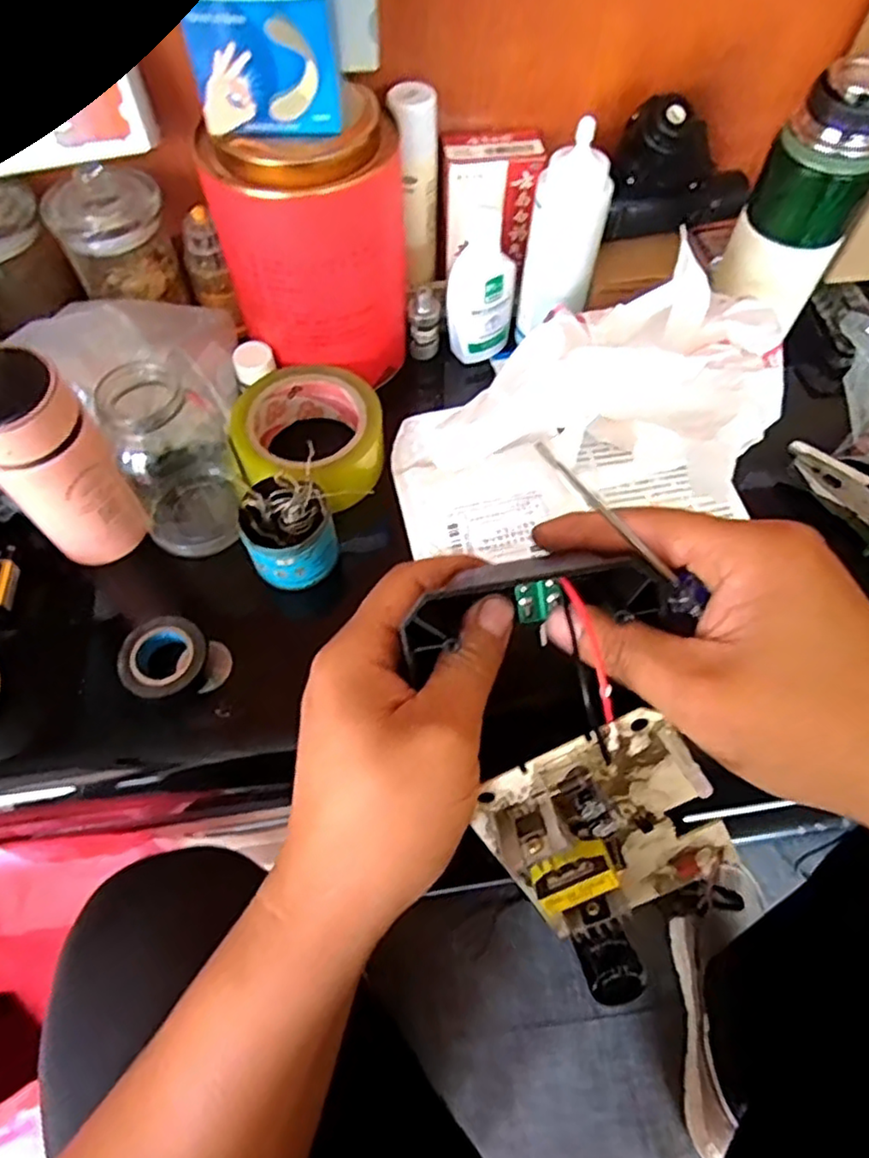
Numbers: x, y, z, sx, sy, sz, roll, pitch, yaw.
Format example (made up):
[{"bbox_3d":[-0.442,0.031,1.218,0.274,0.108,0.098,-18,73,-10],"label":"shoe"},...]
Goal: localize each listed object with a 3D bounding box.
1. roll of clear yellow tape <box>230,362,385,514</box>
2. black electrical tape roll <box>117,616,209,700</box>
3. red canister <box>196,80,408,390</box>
[{"bbox_3d":[-0.088,-0.102,0.476,0.103,0.048,0.103,0,60,0],"label":"roll of clear yellow tape"},{"bbox_3d":[-0.171,0.051,0.413,0.051,0.019,0.051,0,60,0],"label":"black electrical tape roll"},{"bbox_3d":[-0.083,-0.222,0.463,0.119,0.167,0.094,4,60,2],"label":"red canister"}]

